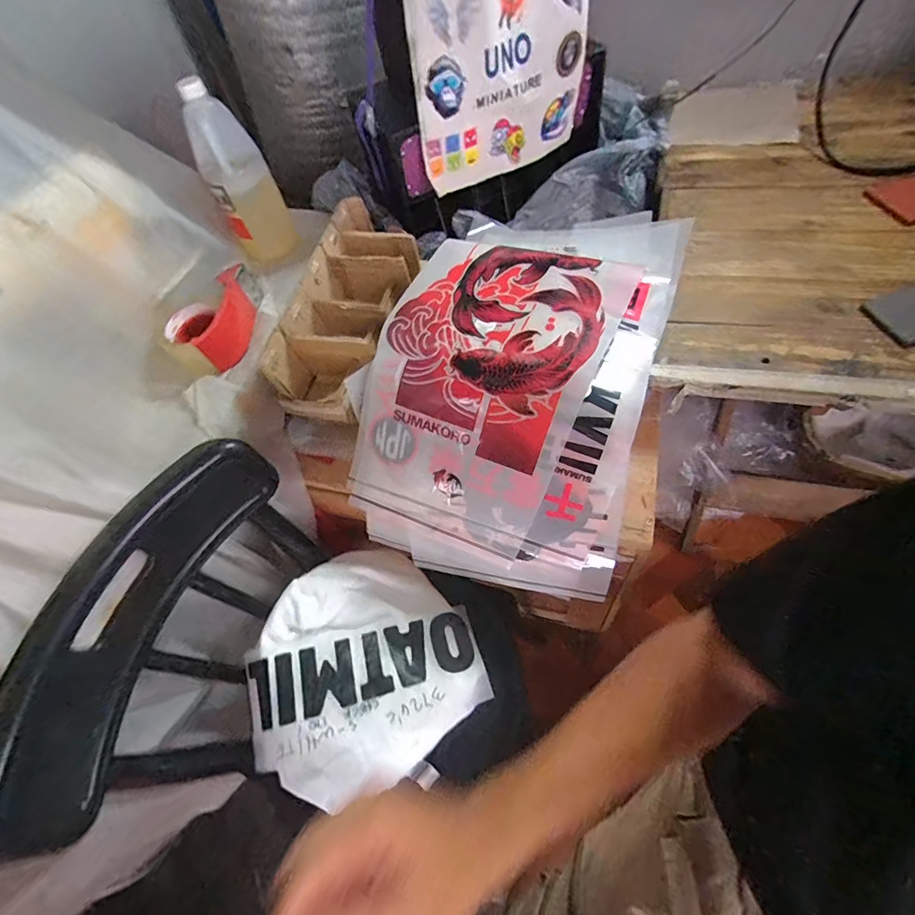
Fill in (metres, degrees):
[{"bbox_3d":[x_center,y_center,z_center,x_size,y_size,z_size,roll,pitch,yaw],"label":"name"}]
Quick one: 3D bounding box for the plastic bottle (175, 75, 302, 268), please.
[{"bbox_3d":[-0.318,-0.409,0.663,0.093,0.230,0.095,-25,58,-7],"label":"plastic bottle"}]

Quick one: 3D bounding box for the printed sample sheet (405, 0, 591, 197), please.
[{"bbox_3d":[0.070,-0.566,0.652,0.275,0.259,0.040,-25,59,-9],"label":"printed sample sheet"}]

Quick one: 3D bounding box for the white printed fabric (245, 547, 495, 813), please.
[{"bbox_3d":[-0.136,0.283,0.603,0.291,0.049,0.282,-40,61,-16],"label":"white printed fabric"}]

